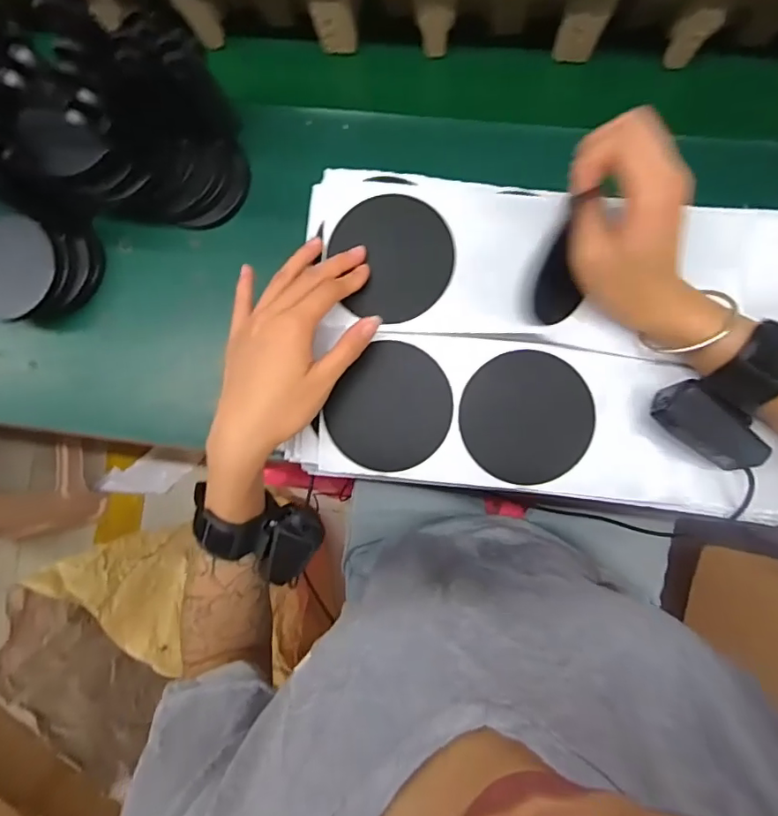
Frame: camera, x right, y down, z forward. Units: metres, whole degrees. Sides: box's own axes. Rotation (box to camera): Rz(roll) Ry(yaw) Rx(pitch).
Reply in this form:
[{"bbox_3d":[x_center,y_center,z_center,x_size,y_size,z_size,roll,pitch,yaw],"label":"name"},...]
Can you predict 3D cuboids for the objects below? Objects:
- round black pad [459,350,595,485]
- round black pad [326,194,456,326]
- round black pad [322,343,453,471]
[{"bbox_3d":[0.100,0.006,0.376,0.090,0.006,0.093,0,84,4],"label":"round black pad"},{"bbox_3d":[0.004,-0.111,0.385,0.083,0.010,0.095,-18,83,2],"label":"round black pad"},{"bbox_3d":[0.002,0.001,0.385,0.084,0.007,0.090,0,84,4],"label":"round black pad"}]

